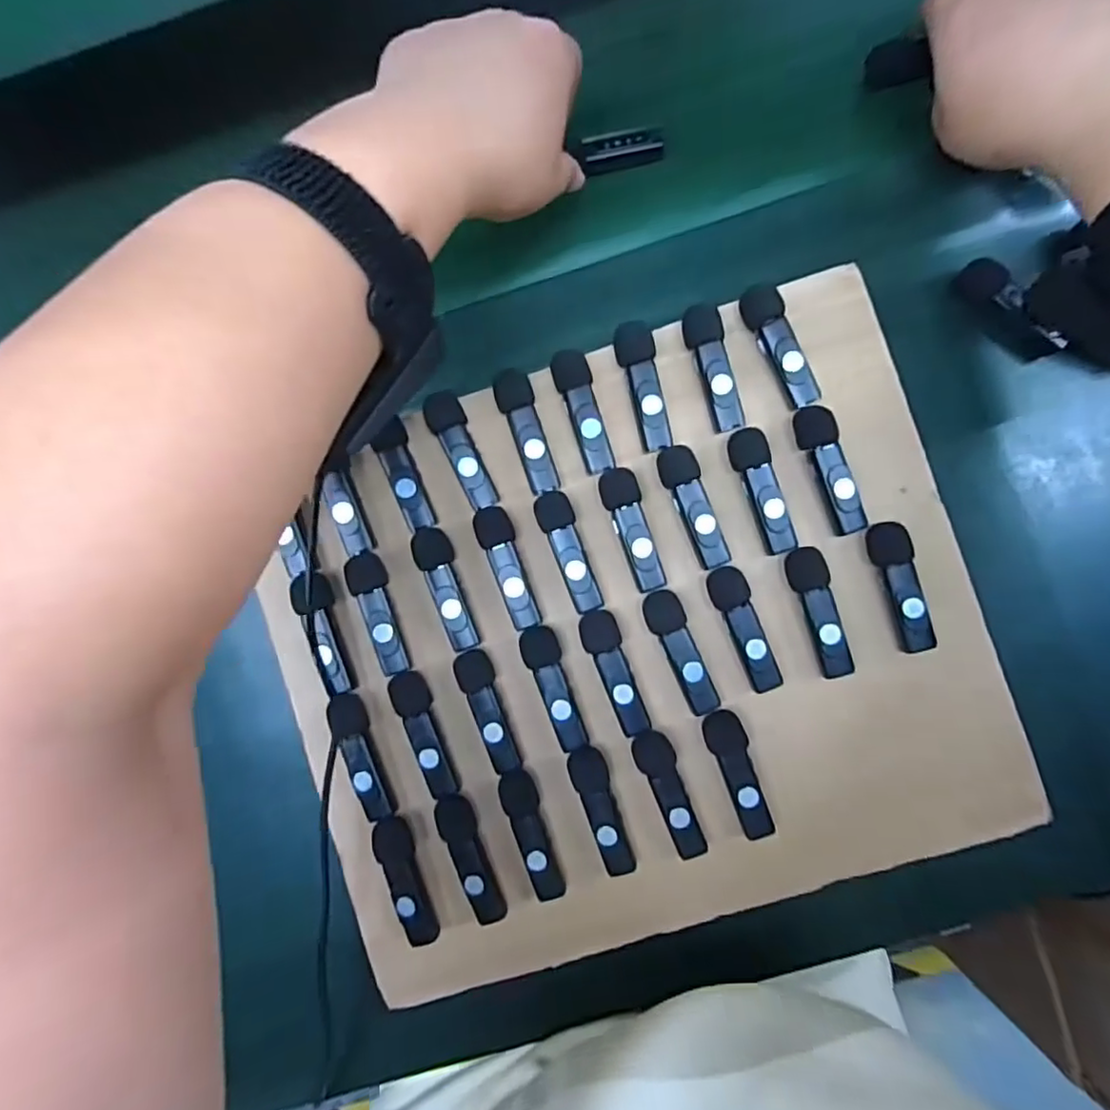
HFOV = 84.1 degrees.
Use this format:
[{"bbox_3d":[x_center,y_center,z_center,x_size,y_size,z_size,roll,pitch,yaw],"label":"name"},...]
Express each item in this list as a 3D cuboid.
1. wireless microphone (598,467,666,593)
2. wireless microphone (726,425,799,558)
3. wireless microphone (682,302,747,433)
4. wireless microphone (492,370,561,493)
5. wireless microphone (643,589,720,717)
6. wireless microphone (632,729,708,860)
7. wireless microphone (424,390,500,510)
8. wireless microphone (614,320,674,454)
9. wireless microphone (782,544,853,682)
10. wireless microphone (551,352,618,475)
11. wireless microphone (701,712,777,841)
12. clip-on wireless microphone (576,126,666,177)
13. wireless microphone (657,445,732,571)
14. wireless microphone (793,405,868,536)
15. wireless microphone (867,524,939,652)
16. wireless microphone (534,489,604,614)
[{"bbox_3d":[0.039,-0.012,0.315,0.020,0.013,0.064,-15,83,4],"label":"wireless microphone"},{"bbox_3d":[0.104,-0.032,0.309,0.019,0.012,0.063,-17,83,4],"label":"wireless microphone"},{"bbox_3d":[0.080,-0.095,0.313,0.019,0.014,0.063,-14,84,5],"label":"wireless microphone"},{"bbox_3d":[-0.014,-0.064,0.320,0.018,0.015,0.066,-19,83,4],"label":"wireless microphone"},{"bbox_3d":[0.063,0.049,0.313,0.020,0.015,0.064,-20,83,4],"label":"wireless microphone"},{"bbox_3d":[0.058,0.120,0.311,0.019,0.011,0.064,-23,83,3],"label":"wireless microphone"},{"bbox_3d":[-0.047,-0.055,0.322,0.019,0.018,0.063,-29,83,3],"label":"wireless microphone"},{"bbox_3d":[0.045,-0.086,0.316,0.020,0.013,0.066,-10,84,5],"label":"wireless microphone"},{"bbox_3d":[0.132,0.029,0.307,0.018,0.018,0.065,-17,83,4],"label":"wireless microphone"},{"bbox_3d":[0.014,-0.073,0.318,0.019,0.014,0.063,-14,83,4],"label":"wireless microphone"},{"bbox_3d":[0.092,0.110,0.308,0.020,0.011,0.063,-17,83,4],"label":"wireless microphone"},{"bbox_3d":[0.038,-0.231,0.352,0.049,0.010,0.020,-13,84,-3],"label":"clip-on wireless microphone"},{"bbox_3d":[0.070,-0.024,0.311,0.020,0.013,0.063,-19,83,4],"label":"wireless microphone"},{"bbox_3d":[0.137,-0.041,0.310,0.019,0.019,0.065,-17,83,4],"label":"wireless microphone"},{"bbox_3d":[0.171,0.016,0.304,0.018,0.015,0.064,-17,83,4],"label":"wireless microphone"},{"bbox_3d":[0.007,-0.001,0.316,0.018,0.013,0.063,-18,83,4],"label":"wireless microphone"}]

